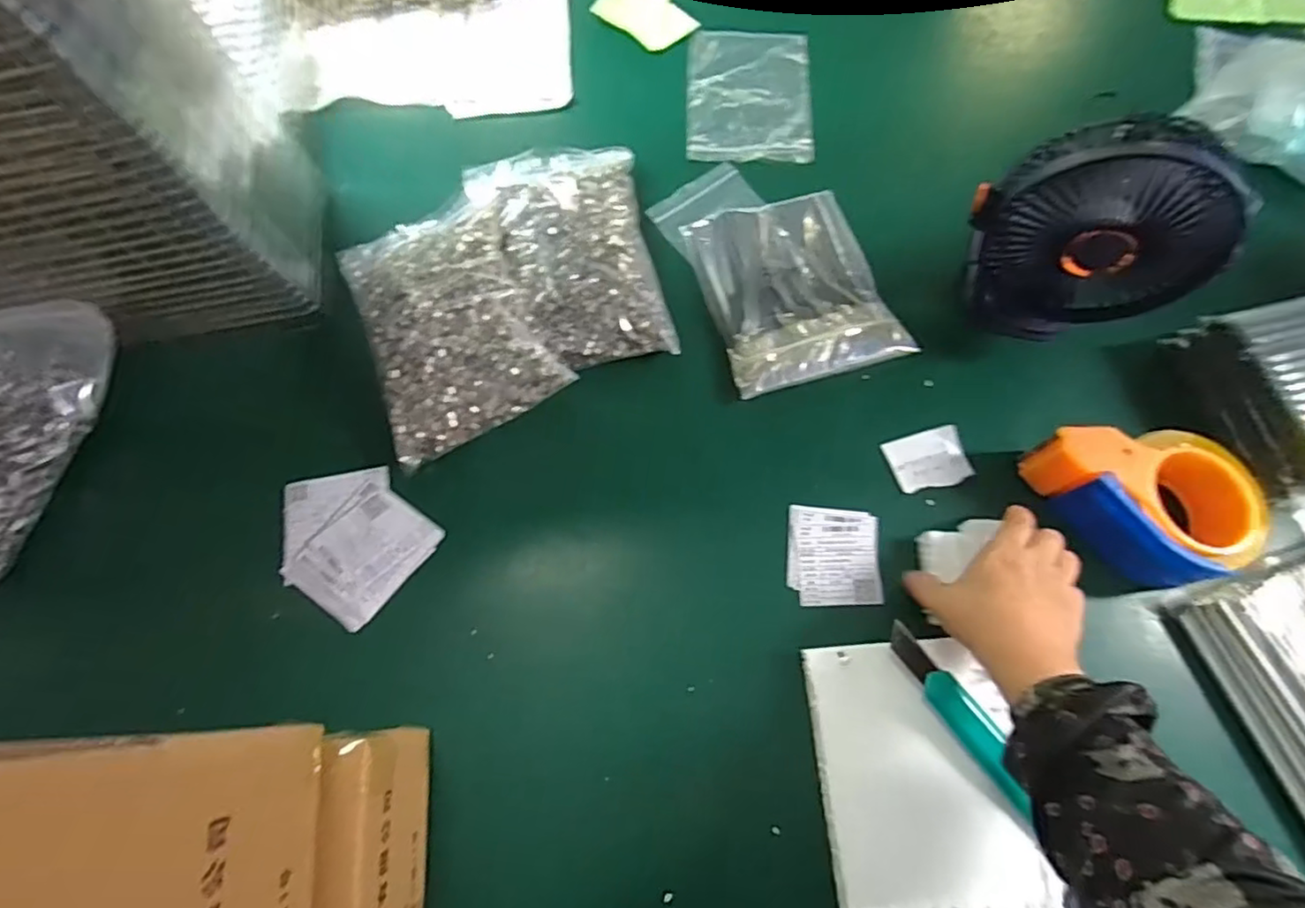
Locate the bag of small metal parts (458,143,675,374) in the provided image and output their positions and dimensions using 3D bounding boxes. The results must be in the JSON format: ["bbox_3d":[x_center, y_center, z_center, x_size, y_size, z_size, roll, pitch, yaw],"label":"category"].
[{"bbox_3d":[-0.073,-0.181,0.544,0.143,0.041,0.222,-10,69,-4],"label":"bag of small metal parts"}]

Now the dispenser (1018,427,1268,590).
[{"bbox_3d":[0.354,0.041,0.452,0.133,0.070,0.106,-3,69,-1],"label":"dispenser"}]

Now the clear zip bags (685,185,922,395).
[{"bbox_3d":[0.122,-0.148,0.542,0.149,0.020,0.177,-16,70,-6],"label":"clear zip bags"}]

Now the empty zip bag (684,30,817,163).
[{"bbox_3d":[0.100,-0.372,0.642,0.124,0.009,0.180,2,69,1],"label":"empty zip bag"}]

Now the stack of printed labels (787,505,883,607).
[{"bbox_3d":[0.136,0.076,0.465,0.067,0.004,0.074,3,69,1],"label":"stack of printed labels"}]

